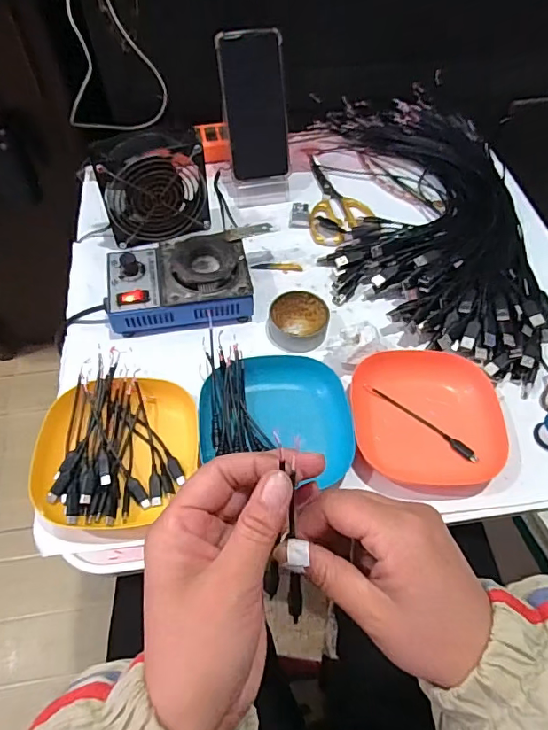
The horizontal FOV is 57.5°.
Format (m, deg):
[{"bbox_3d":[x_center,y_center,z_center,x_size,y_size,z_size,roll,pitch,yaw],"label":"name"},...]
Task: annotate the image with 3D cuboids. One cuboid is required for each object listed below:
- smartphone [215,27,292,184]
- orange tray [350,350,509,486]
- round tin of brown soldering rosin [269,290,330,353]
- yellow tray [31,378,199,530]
[{"bbox_3d":[-0.022,-0.317,0.622,0.076,0.168,0.012,-11,27,-9],"label":"smartphone"},{"bbox_3d":[0.145,0.046,0.478,0.133,0.028,0.127,0,58,-1],"label":"orange tray"},{"bbox_3d":[0.027,-0.046,0.542,0.061,0.027,0.068,4,58,1],"label":"round tin of brown soldering rosin"},{"bbox_3d":[-0.140,0.076,0.451,0.138,0.035,0.137,-5,58,-5],"label":"yellow tray"}]

